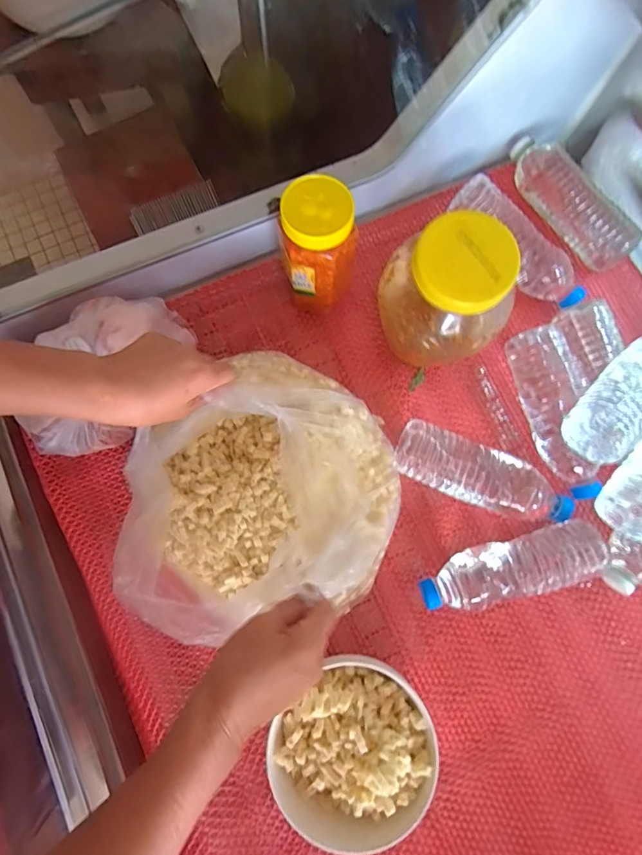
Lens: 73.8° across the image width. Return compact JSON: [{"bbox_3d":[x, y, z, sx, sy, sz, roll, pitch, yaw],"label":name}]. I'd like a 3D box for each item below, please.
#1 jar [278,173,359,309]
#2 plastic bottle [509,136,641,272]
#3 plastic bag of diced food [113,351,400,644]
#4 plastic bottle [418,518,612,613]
[{"bbox_3d":[-0.004,-0.200,0.469,0.076,0.108,0.083,0,79,-1],"label":"jar"},{"bbox_3d":[0.323,-0.294,0.554,0.052,0.057,0.195,-32,81,-7],"label":"plastic bottle"},{"bbox_3d":[-0.043,0.065,0.436,0.251,0.114,0.281,18,79,2],"label":"plastic bag of diced food"},{"bbox_3d":[0.210,0.160,0.479,0.200,0.055,0.067,-15,80,-4],"label":"plastic bottle"}]

